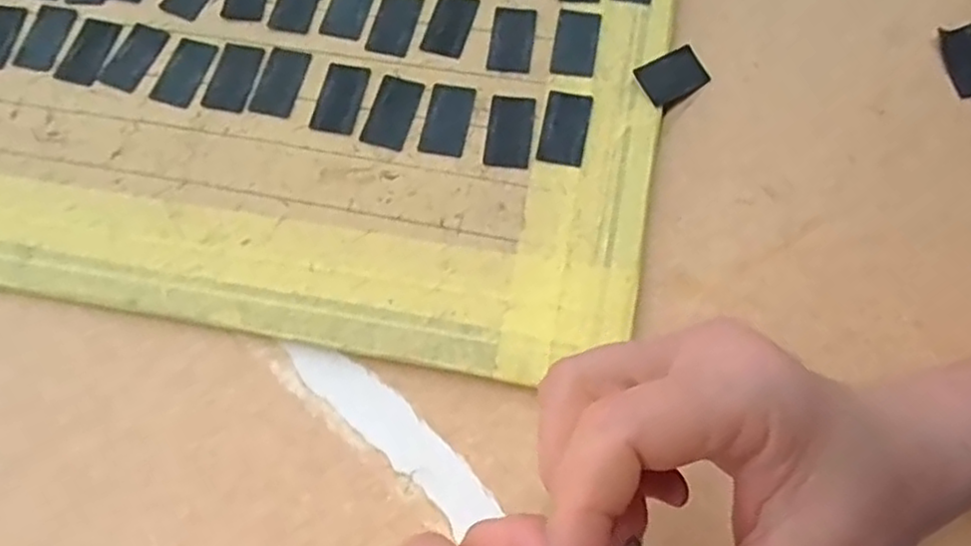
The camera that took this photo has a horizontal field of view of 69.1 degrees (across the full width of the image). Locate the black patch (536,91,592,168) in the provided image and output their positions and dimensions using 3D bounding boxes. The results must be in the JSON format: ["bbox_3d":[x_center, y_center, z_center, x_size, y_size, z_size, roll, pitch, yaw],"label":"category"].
[{"bbox_3d":[0.041,-0.076,0.364,0.023,0.004,0.042,11,70,6],"label":"black patch"}]

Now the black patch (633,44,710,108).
[{"bbox_3d":[0.102,-0.107,0.383,0.044,0.004,0.025,-29,88,-24],"label":"black patch"}]

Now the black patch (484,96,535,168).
[{"bbox_3d":[0.013,-0.075,0.367,0.023,0.004,0.042,6,70,5],"label":"black patch"}]

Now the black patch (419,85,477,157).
[{"bbox_3d":[-0.020,-0.081,0.371,0.024,0.004,0.041,10,70,6],"label":"black patch"}]

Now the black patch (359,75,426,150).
[{"bbox_3d":[-0.049,-0.086,0.373,0.024,0.004,0.042,16,71,8],"label":"black patch"}]

